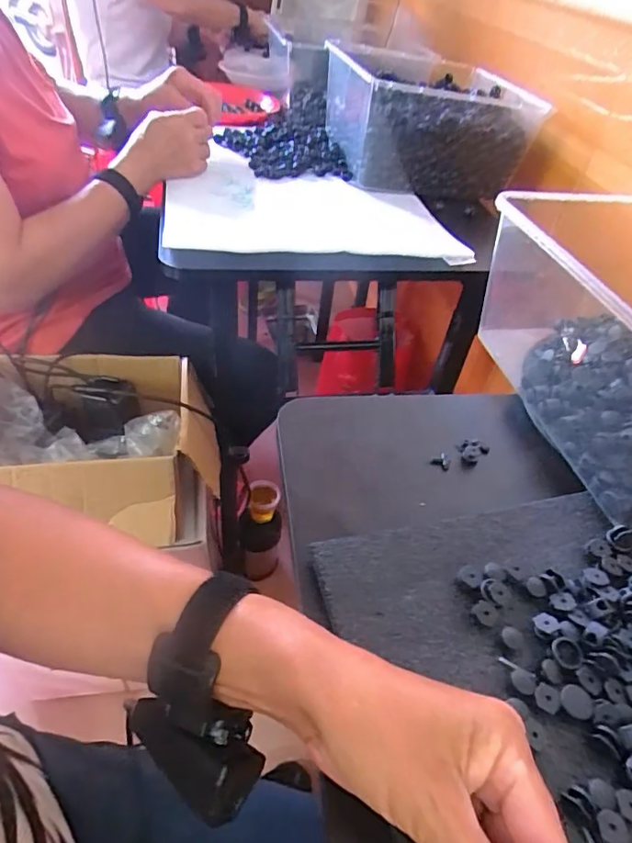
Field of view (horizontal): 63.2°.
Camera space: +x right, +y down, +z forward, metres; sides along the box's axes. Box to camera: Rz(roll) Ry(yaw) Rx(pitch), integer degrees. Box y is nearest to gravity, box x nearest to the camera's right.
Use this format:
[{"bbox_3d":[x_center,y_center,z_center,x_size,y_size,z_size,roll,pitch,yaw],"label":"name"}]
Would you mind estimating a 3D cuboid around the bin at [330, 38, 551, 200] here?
[{"bbox_3d":[0.189,-0.530,0.900,0.313,0.142,0.347,-3,45,-10],"label":"bin"}]

